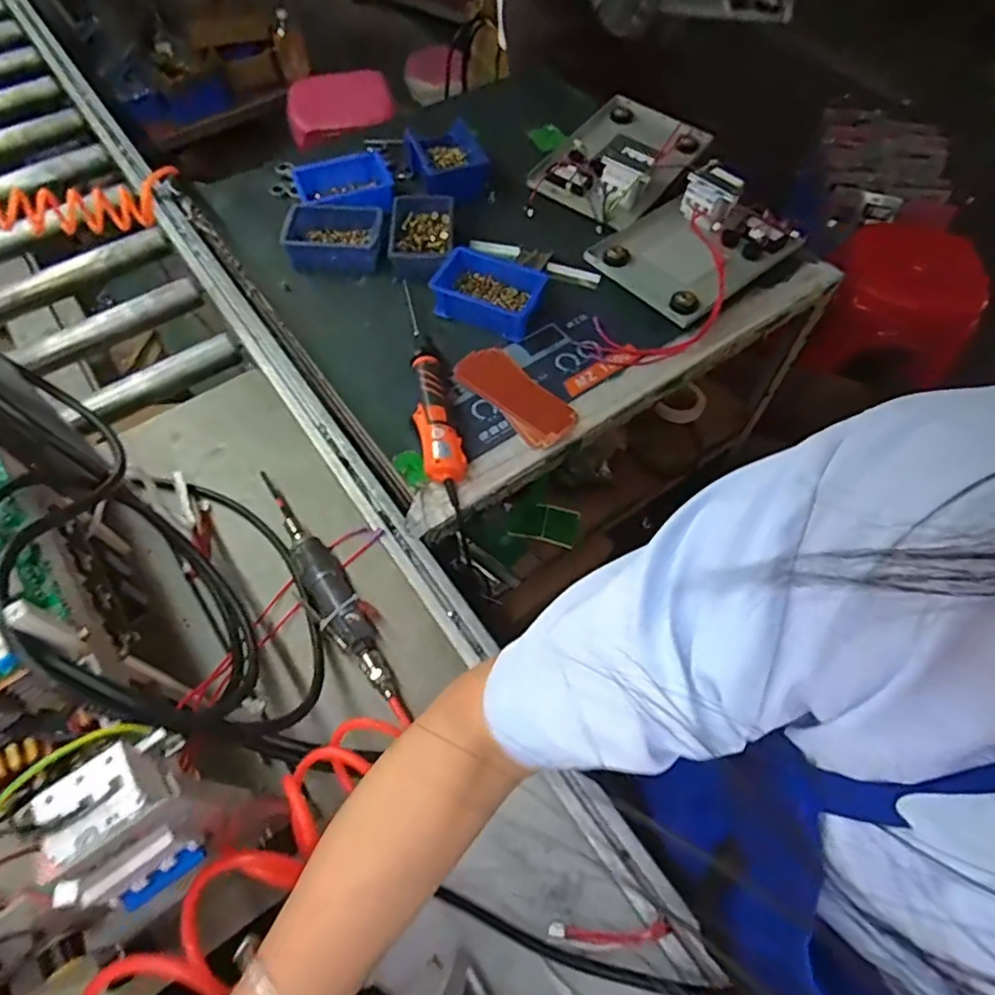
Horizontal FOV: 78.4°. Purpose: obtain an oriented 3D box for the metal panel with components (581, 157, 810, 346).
[{"bbox_3d":[0.294,-0.384,0.917,0.277,0.045,0.218,-40,68,-20],"label":"metal panel with components"}]

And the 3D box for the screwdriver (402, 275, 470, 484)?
[{"bbox_3d":[-0.096,-0.166,0.813,0.053,0.042,0.352,-11,61,-6],"label":"screwdriver"}]

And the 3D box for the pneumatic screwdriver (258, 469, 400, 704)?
[{"bbox_3d":[-0.201,0.092,0.690,0.055,0.050,0.309,-36,66,-19],"label":"pneumatic screwdriver"}]

